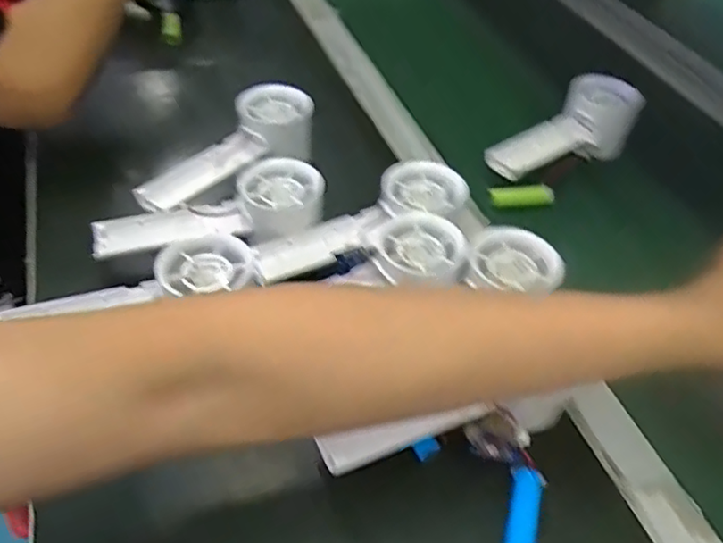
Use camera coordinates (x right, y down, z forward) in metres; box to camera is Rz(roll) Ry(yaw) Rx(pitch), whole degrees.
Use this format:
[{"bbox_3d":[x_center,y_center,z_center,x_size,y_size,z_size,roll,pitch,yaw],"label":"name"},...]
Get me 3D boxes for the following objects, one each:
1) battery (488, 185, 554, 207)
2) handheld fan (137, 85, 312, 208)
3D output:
[{"bbox_3d":[0.137,-0.064,0.532,0.057,0.016,0.011,-8,46,-11],"label":"battery"},{"bbox_3d":[-0.108,-0.102,0.497,0.156,0.047,0.054,-28,53,-27],"label":"handheld fan"}]

